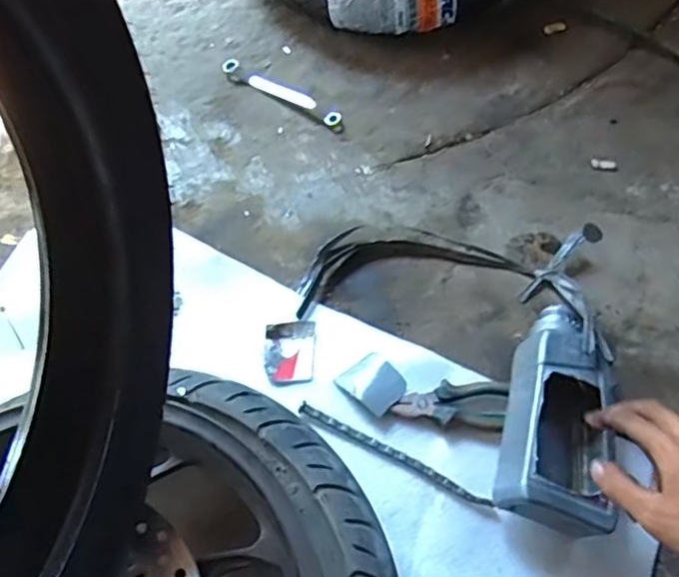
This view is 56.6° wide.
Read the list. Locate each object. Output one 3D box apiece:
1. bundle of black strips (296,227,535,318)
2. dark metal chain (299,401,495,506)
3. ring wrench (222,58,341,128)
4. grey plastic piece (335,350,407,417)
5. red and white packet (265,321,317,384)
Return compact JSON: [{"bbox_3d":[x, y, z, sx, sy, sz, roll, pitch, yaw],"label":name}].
[{"bbox_3d":[0.086,-0.031,0.745,0.272,0.014,0.094,-6,62,-4],"label":"bundle of black strips"},{"bbox_3d":[0.054,0.169,0.641,0.212,0.006,0.012,25,64,12],"label":"dark metal chain"},{"bbox_3d":[-0.080,-0.274,0.871,0.194,0.013,0.027,31,65,15],"label":"ring wrench"},{"bbox_3d":[0.038,0.100,0.671,0.058,0.014,0.061,-39,69,-19],"label":"grey plastic piece"},{"bbox_3d":[-0.054,0.070,0.696,0.054,0.007,0.074,1,61,-1],"label":"red and white packet"}]

